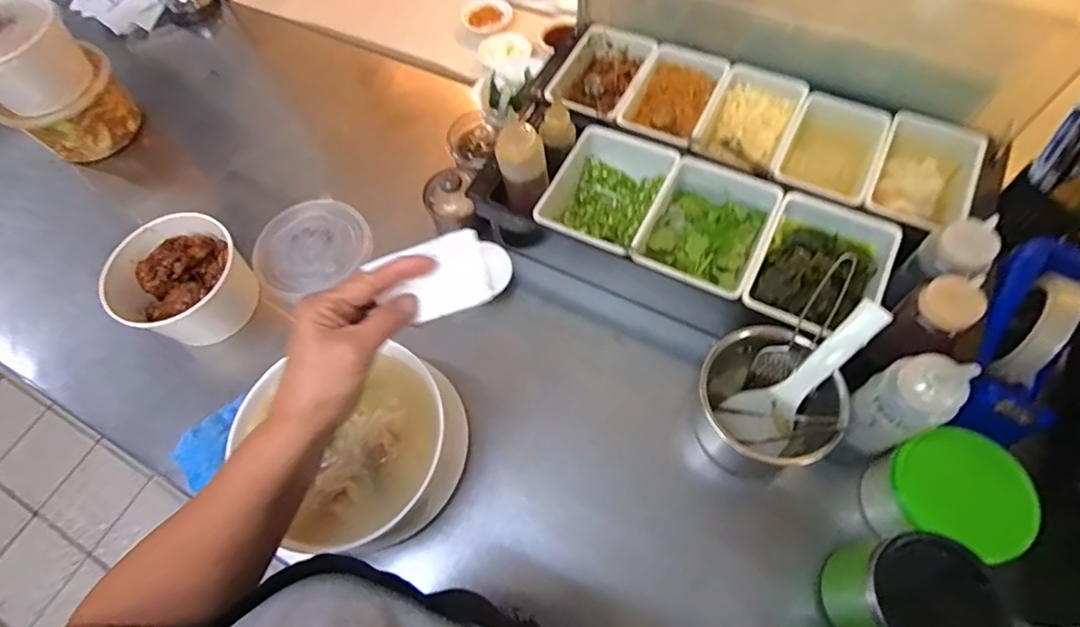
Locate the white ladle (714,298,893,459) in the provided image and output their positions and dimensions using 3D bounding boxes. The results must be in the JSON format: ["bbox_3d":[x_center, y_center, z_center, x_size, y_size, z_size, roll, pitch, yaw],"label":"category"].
[{"bbox_3d":[0.229,0.054,0.471,0.158,0.017,0.058,-49,67,13],"label":"white ladle"}]

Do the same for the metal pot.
[{"bbox_3d":[0.195,0.081,0.484,0.108,0.073,0.116,-1,63,2],"label":"metal pot"}]

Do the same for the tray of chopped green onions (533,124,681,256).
[{"bbox_3d":[0.073,-0.122,0.595,0.109,0.067,0.141,24,66,14],"label":"tray of chopped green onions"}]

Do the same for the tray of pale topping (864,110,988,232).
[{"bbox_3d":[0.396,-0.140,0.574,0.093,0.052,0.164,26,67,15],"label":"tray of pale topping"}]

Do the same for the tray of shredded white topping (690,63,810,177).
[{"bbox_3d":[0.233,-0.206,0.622,0.089,0.059,0.140,25,67,15],"label":"tray of shredded white topping"}]

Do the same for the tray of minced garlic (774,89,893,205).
[{"bbox_3d":[0.309,-0.164,0.594,0.091,0.063,0.133,26,67,15],"label":"tray of minced garlic"}]

